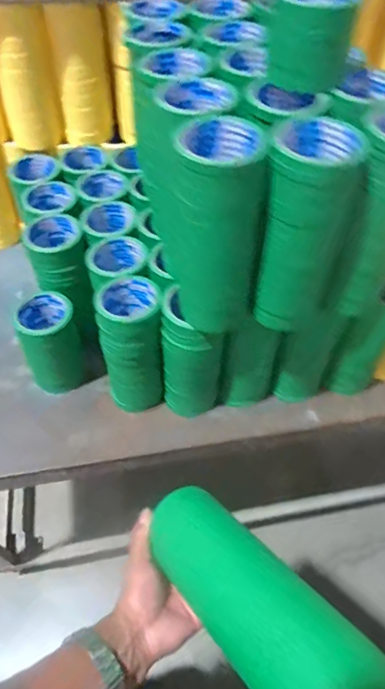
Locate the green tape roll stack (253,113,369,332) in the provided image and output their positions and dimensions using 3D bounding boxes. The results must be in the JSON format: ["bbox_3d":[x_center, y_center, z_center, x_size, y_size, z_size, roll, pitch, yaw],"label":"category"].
[{"bbox_3d":[0.138,-0.129,0.562,0.094,0.246,0.097,13,55,9],"label":"green tape roll stack"}]

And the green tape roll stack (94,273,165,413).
[{"bbox_3d":[-0.093,0.006,0.754,0.089,0.239,0.097,-1,54,-1],"label":"green tape roll stack"}]

